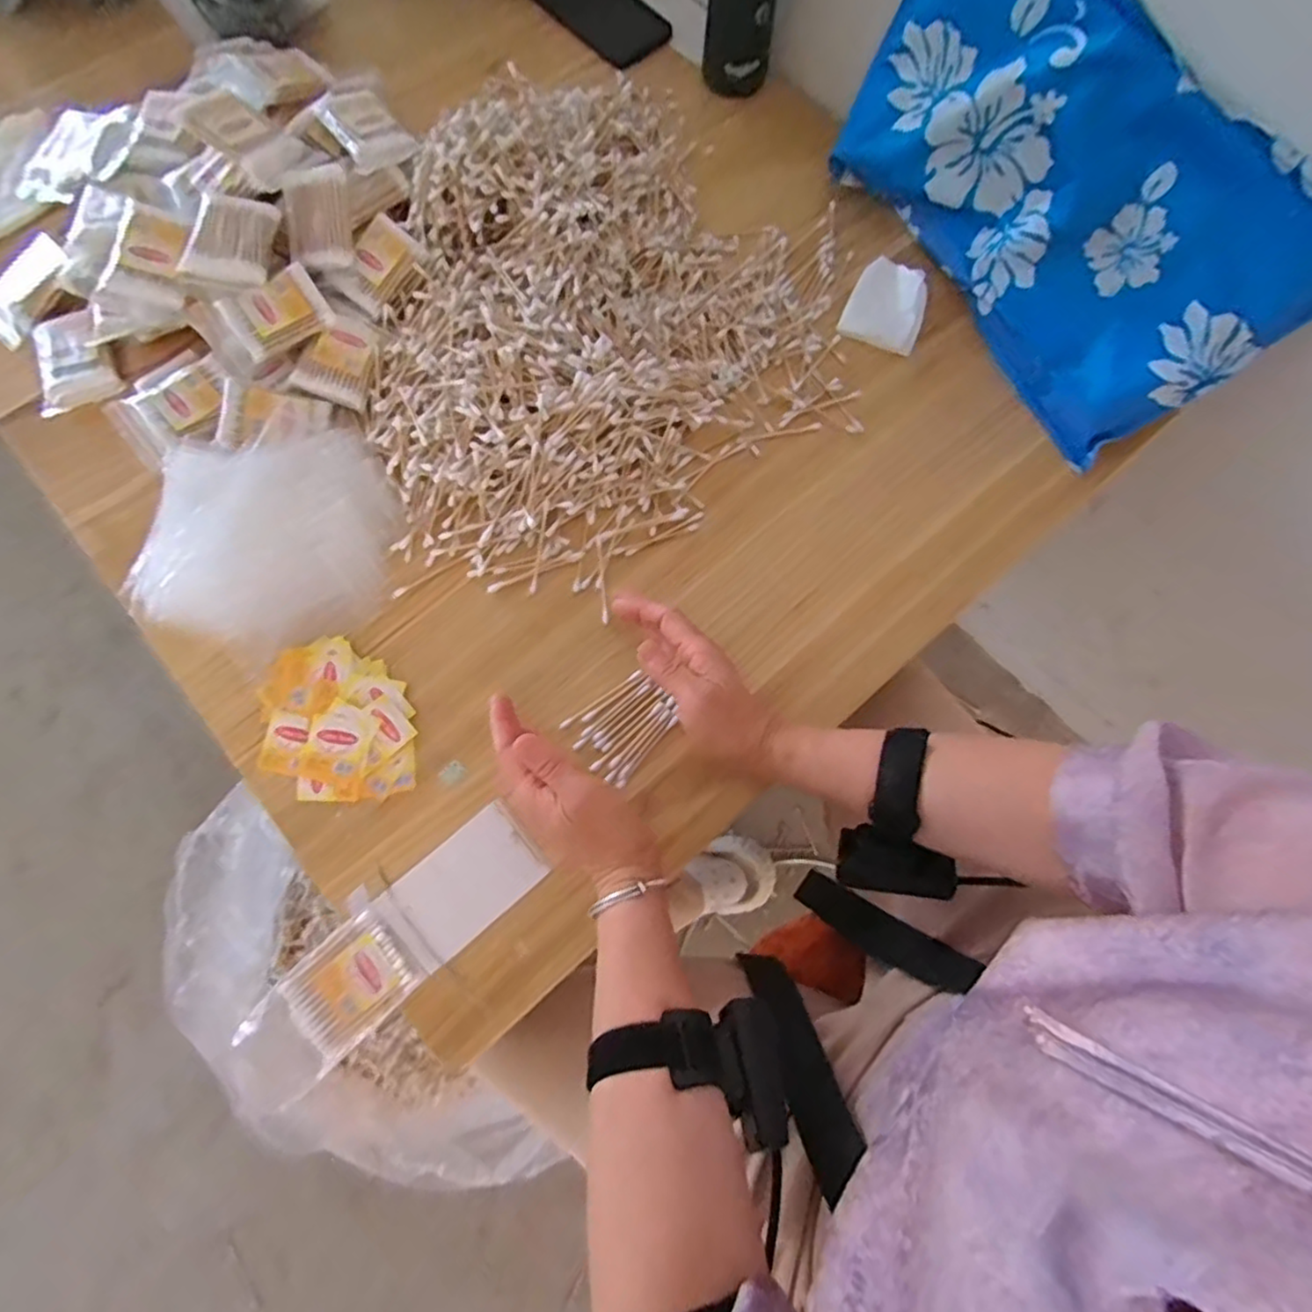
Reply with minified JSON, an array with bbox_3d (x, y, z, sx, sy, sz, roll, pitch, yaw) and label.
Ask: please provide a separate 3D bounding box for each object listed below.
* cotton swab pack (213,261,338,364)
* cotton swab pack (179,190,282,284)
[{"bbox_3d":[-0.305,-0.277,0.528,0.074,0.013,0.050,-34,107,-10],"label":"cotton swab pack"},{"bbox_3d":[-0.340,-0.337,0.522,0.063,0.021,0.078,4,73,1],"label":"cotton swab pack"}]

